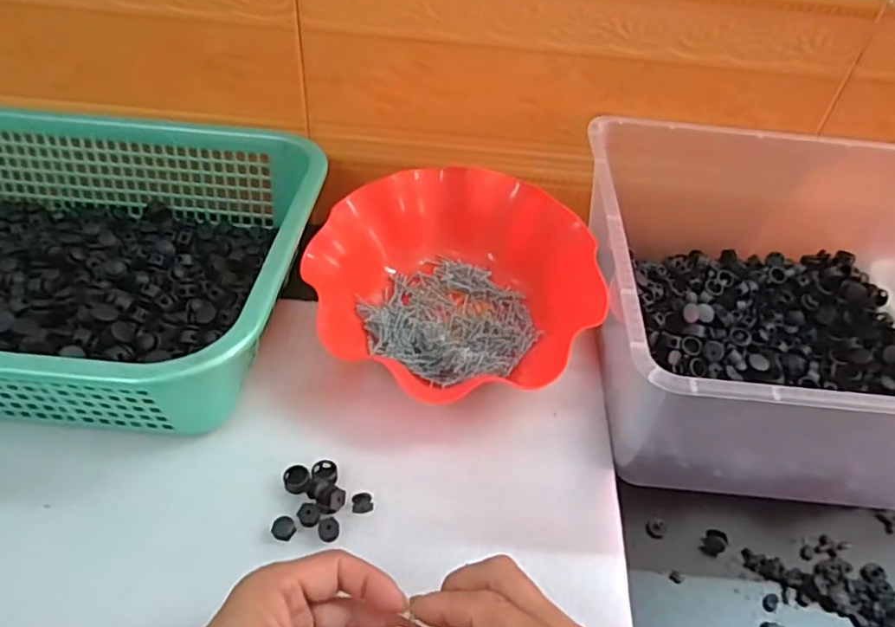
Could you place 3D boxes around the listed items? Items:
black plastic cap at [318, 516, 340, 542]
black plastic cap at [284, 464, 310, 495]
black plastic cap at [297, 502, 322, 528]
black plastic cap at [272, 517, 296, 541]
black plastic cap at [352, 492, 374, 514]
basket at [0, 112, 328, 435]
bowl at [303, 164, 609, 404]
[{"bbox_3d":[-0.074,0.133,0.389,0.013,0.007,0.015,-9,49,-13],"label":"black plastic cap"},{"bbox_3d":[-0.098,0.109,0.409,0.016,0.008,0.019,-9,49,-13],"label":"black plastic cap"},{"bbox_3d":[-0.087,0.127,0.393,0.014,0.006,0.013,3,48,-3],"label":"black plastic cap"},{"bbox_3d":[-0.102,0.133,0.389,0.013,0.007,0.013,3,48,-3],"label":"black plastic cap"},{"bbox_3d":[-0.055,0.122,0.402,0.013,0.009,0.011,-8,49,-13],"label":"black plastic cap"},{"bbox_3d":[-0.298,-0.054,0.477,0.373,0.096,0.287,6,47,0],"label":"basket"},{"bbox_3d":[0.001,-0.032,0.508,0.212,0.071,0.198,3,48,-3],"label":"bowl"}]

